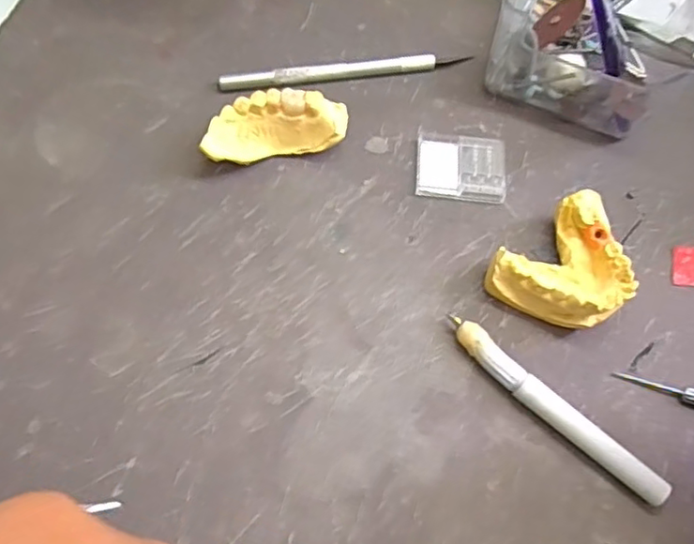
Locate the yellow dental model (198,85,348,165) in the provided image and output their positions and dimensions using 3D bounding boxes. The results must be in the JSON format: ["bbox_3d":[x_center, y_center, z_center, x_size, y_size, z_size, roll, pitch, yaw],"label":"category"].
[{"bbox_3d":[-0.035,-0.070,0.302,0.068,0.026,0.025,-12,69,-8],"label":"yellow dental model"}]

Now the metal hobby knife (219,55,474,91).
[{"bbox_3d":[0.000,-0.107,0.329,0.132,0.009,0.011,-9,69,-7],"label":"metal hobby knife"}]

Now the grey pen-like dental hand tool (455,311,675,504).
[{"bbox_3d":[0.088,0.059,0.266,0.110,0.012,0.013,41,72,13],"label":"grey pen-like dental hand tool"}]

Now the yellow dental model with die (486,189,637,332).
[{"bbox_3d":[0.101,0.000,0.282,0.062,0.028,0.050,-36,74,-15],"label":"yellow dental model with die"}]

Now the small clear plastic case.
[{"bbox_3d":[0.058,-0.054,0.313,0.044,0.006,0.038,7,68,0],"label":"small clear plastic case"}]

